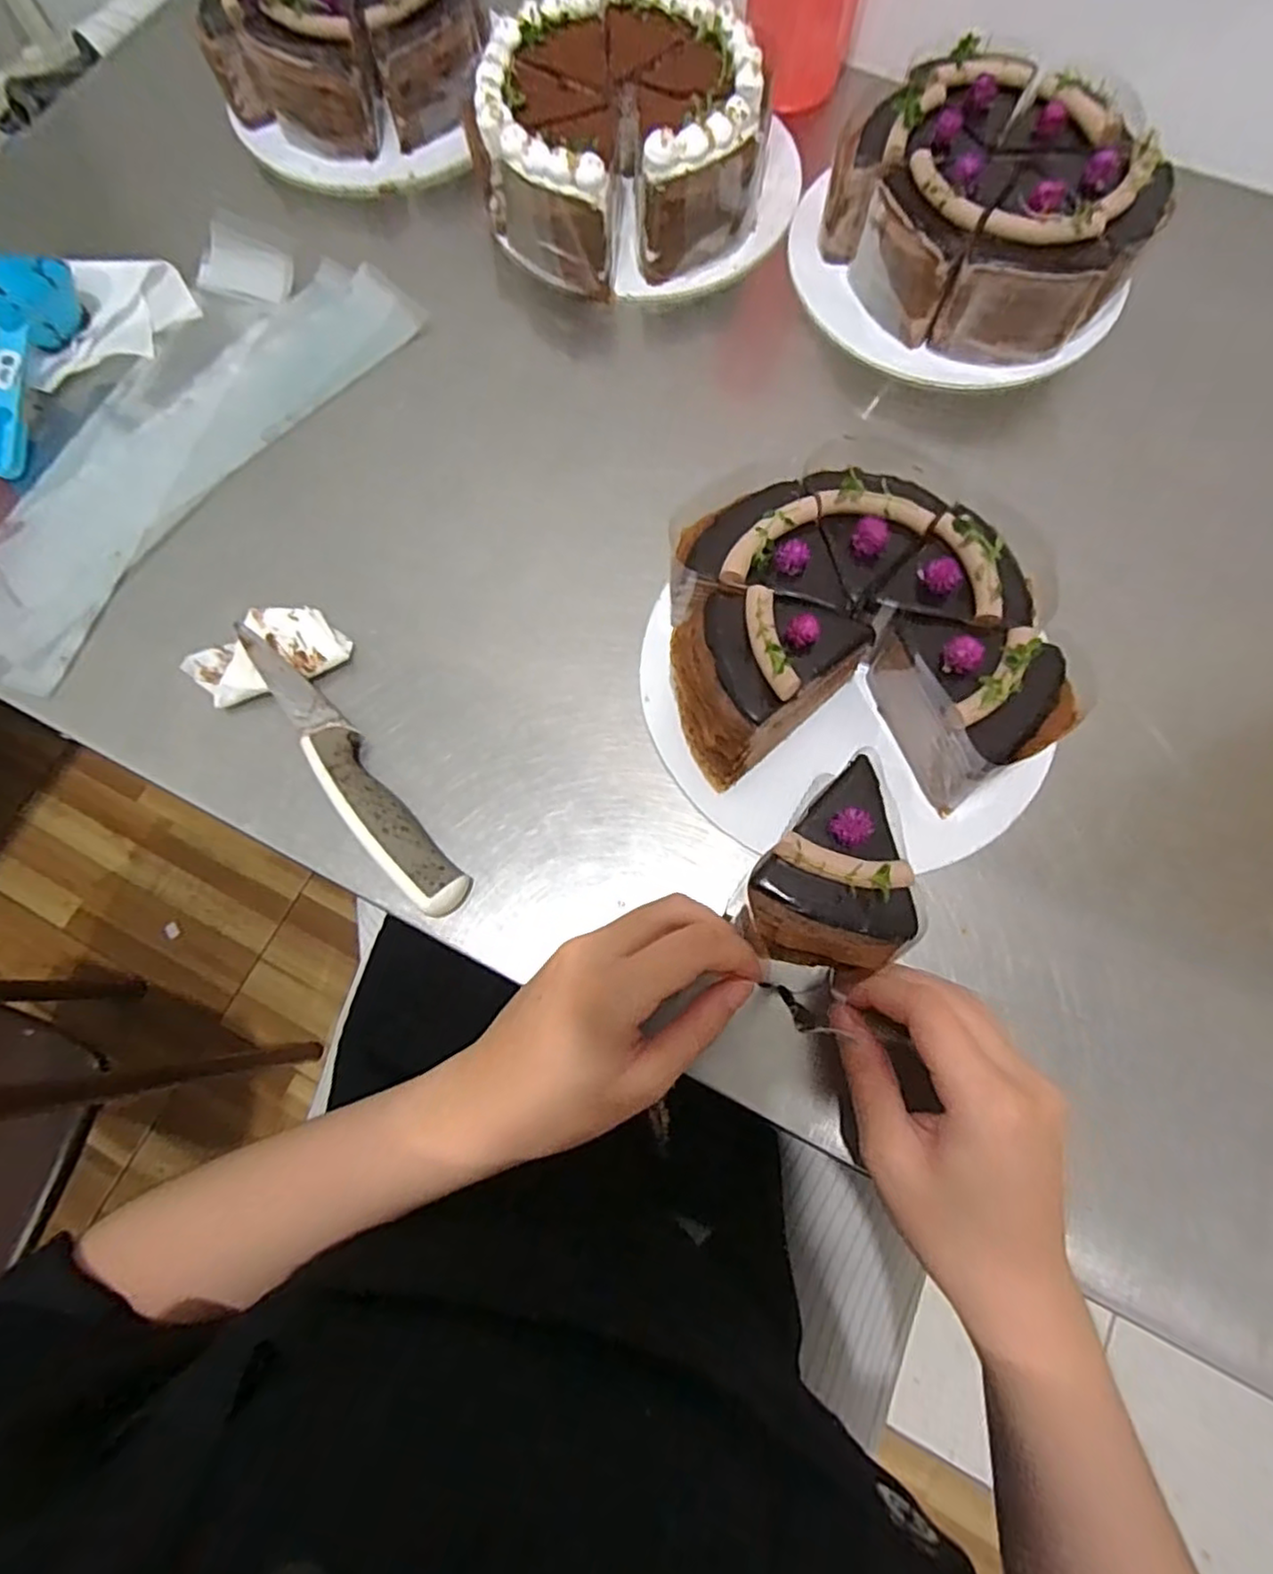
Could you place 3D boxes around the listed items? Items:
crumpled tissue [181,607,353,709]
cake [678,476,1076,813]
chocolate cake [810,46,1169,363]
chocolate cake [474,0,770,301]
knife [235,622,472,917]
[{"bbox_3d":[-0.199,-0.073,0.370,0.082,0.015,0.044,-22,75,-5],"label":"crumpled tissue"},{"bbox_3d":[0.108,-0.070,0.337,0.181,0.067,0.149,6,75,3],"label":"cake"},{"bbox_3d":[0.208,-0.344,0.413,0.142,0.068,0.177,-28,76,-6],"label":"chocolate cake"},{"bbox_3d":[-0.011,-0.414,0.439,0.179,0.064,0.167,-8,75,-1],"label":"chocolate cake"},{"bbox_3d":[-0.148,-0.011,0.348,0.027,0.024,0.185,-39,77,-9],"label":"knife"}]

